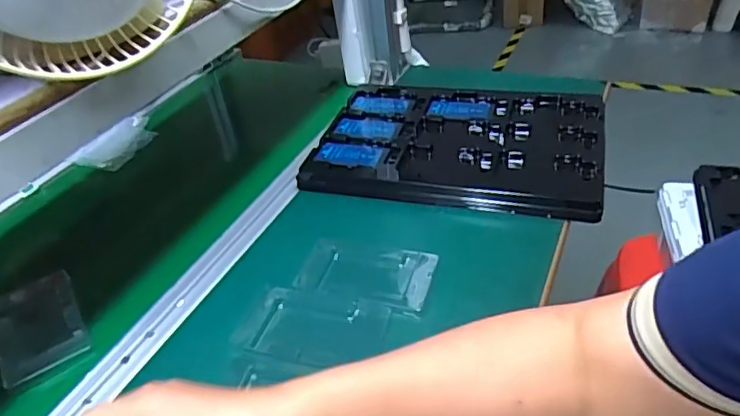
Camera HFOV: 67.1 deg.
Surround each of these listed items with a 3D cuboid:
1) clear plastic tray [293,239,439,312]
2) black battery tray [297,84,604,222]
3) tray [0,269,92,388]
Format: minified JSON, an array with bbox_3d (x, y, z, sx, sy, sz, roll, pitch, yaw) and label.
[{"bbox_3d":[-0.004,0.060,0.538,0.131,0.014,0.072,9,40,17],"label":"clear plastic tray"},{"bbox_3d":[0.107,-0.079,0.684,0.335,0.037,0.228,10,41,18],"label":"black battery tray"},{"bbox_3d":[-0.311,0.110,0.524,0.072,0.015,0.117,-24,42,-23],"label":"tray"}]

